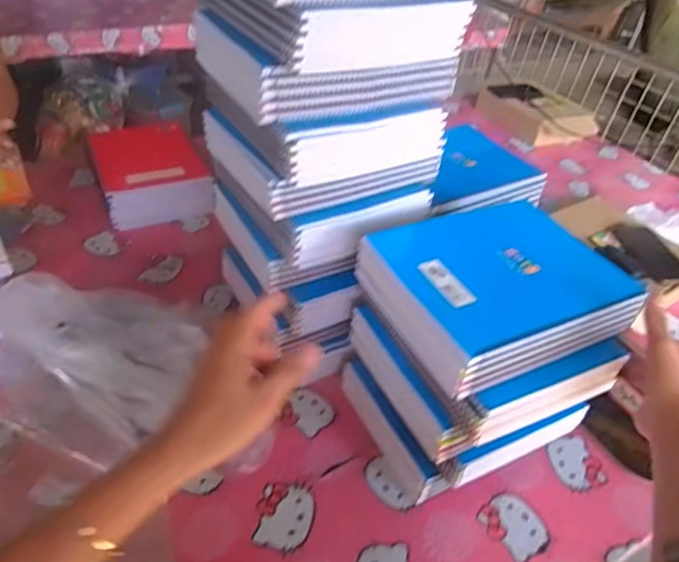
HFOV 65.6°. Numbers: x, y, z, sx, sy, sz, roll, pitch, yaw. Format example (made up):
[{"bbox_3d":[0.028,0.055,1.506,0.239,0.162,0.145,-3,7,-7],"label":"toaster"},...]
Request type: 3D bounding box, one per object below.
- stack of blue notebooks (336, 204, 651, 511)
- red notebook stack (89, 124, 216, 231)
[{"bbox_3d":[0.170,0.102,0.666,0.244,0.298,0.225,-14,46,-23],"label":"stack of blue notebooks"},{"bbox_3d":[-0.398,-0.232,1.117,0.223,0.088,0.265,-15,46,-23],"label":"red notebook stack"}]

